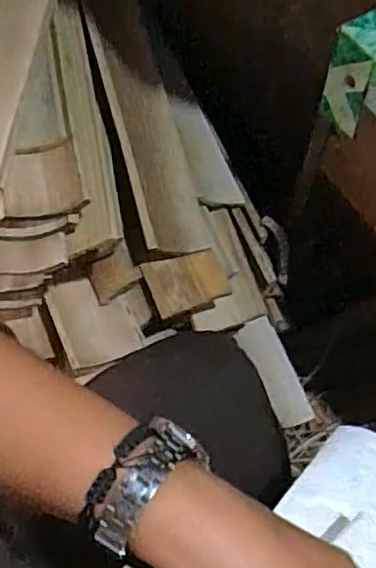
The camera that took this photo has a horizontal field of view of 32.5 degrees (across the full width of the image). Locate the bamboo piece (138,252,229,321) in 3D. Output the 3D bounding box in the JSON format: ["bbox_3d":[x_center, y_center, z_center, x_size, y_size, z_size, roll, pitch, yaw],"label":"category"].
[{"bbox_3d":[-0.001,-0.003,0.590,0.068,0.011,0.055,-17,64,-8],"label":"bamboo piece"}]

